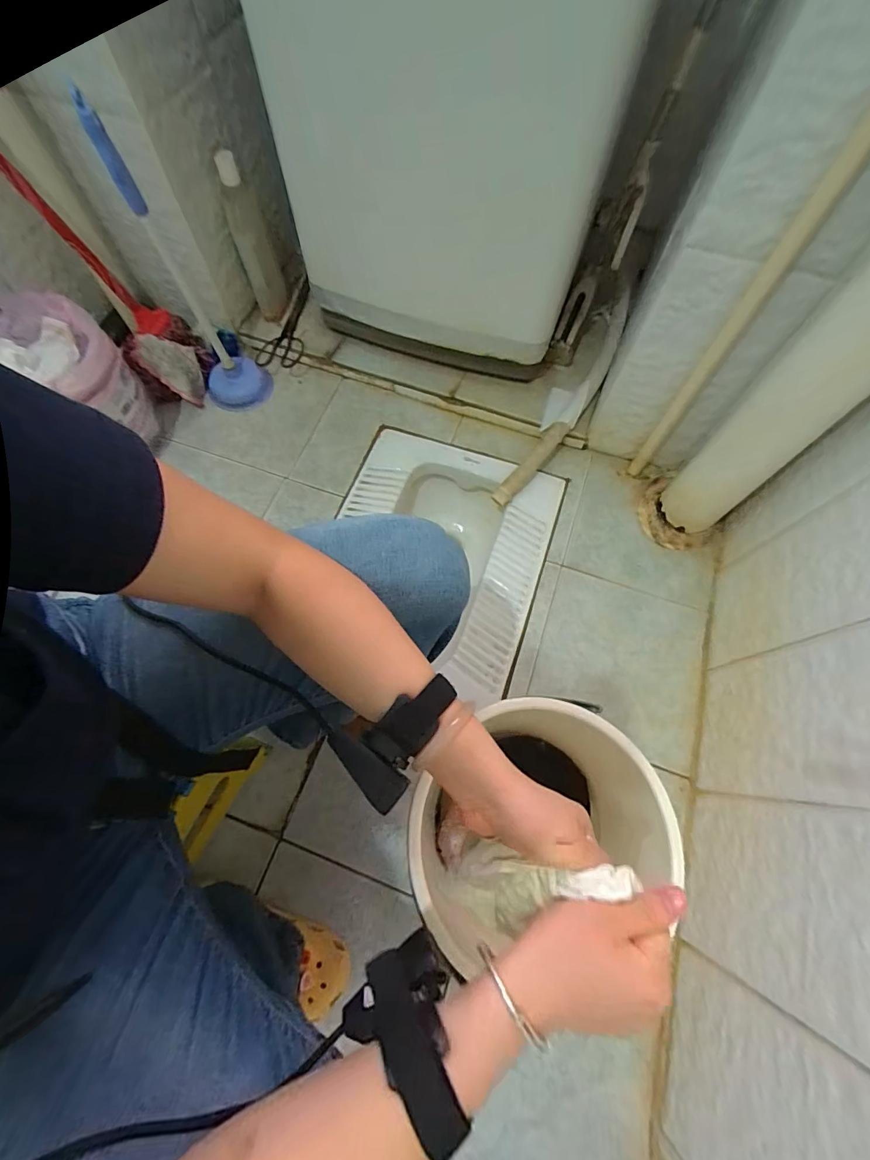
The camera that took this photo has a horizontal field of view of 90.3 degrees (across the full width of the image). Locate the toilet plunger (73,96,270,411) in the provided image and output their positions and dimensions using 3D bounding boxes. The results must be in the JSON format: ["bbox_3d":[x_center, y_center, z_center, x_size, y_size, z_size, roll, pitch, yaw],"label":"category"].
[{"bbox_3d":[-0.444,-0.537,0.778,0.129,0.494,0.152,-27,71,-12],"label":"toilet plunger"}]

